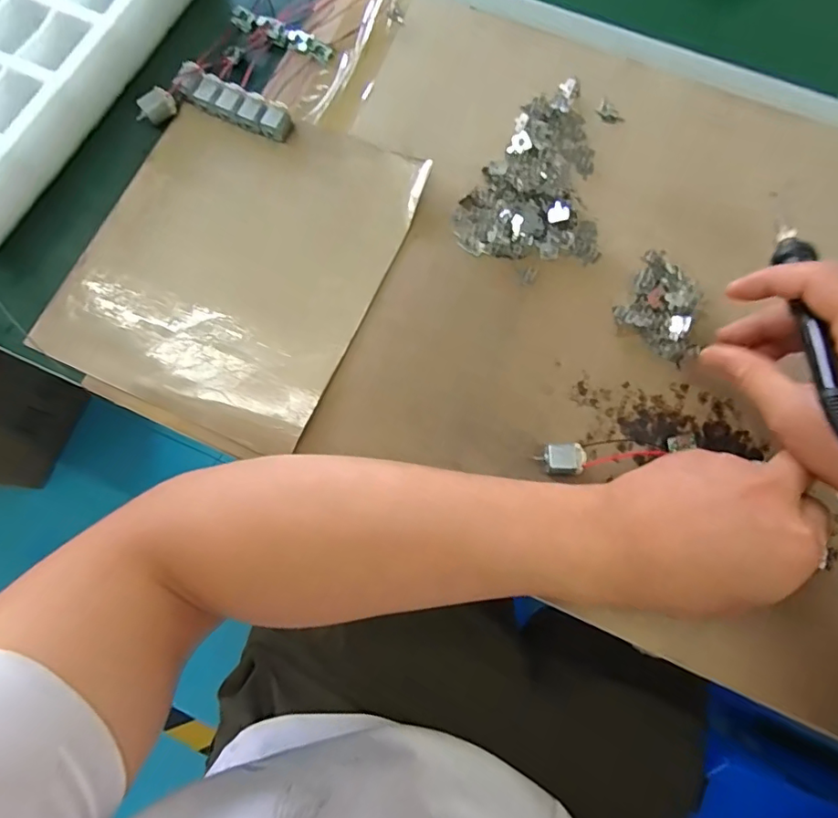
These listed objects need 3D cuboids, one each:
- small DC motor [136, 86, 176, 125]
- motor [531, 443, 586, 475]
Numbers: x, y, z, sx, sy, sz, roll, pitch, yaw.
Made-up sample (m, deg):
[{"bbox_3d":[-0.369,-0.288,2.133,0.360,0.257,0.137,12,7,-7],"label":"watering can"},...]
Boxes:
[{"bbox_3d":[-0.201,-0.229,0.391,0.030,0.019,0.013,-33,78,-6],"label":"small DC motor"},{"bbox_3d":[0.090,0.033,0.328,0.029,0.013,0.019,-1,77,2],"label":"motor"}]

